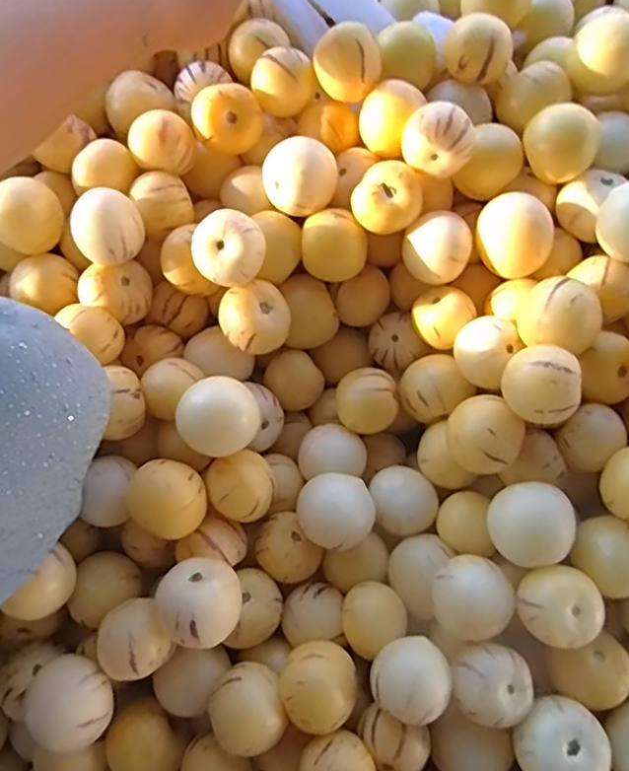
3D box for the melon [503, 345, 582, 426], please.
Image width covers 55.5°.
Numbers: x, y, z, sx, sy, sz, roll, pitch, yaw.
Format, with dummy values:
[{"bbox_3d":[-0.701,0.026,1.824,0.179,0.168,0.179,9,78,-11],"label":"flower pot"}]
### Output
[{"bbox_3d":[0.155,0.003,0.416,0.050,0.052,0.046,0,73,1],"label":"melon"}]

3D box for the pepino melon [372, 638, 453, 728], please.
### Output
[{"bbox_3d":[0.064,0.195,0.398,0.051,0.041,0.048,0,73,1],"label":"pepino melon"}]

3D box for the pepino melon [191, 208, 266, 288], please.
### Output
[{"bbox_3d":[-0.065,-0.102,0.455,0.052,0.045,0.045,-18,74,-5],"label":"pepino melon"}]

